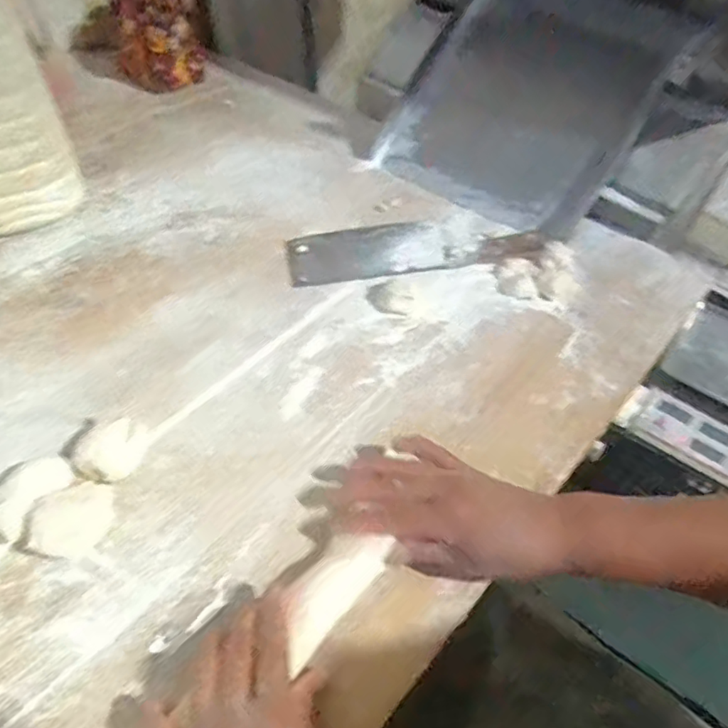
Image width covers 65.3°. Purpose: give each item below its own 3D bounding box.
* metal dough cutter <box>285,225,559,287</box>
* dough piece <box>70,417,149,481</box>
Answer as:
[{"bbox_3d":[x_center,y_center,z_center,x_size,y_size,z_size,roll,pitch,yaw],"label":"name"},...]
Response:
[{"bbox_3d":[0.064,-0.144,0.670,0.298,0.018,0.093,-7,51,-11],"label":"metal dough cutter"},{"bbox_3d":[-0.206,0.073,0.469,0.057,0.024,0.041,-33,60,-28],"label":"dough piece"}]

